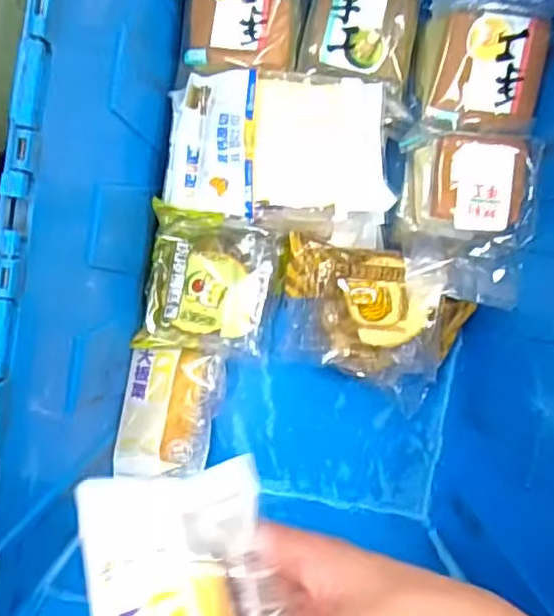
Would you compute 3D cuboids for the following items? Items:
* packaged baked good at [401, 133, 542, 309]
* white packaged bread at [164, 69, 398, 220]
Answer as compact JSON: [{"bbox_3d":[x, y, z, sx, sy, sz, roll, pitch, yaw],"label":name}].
[{"bbox_3d":[0.165,-0.080,0.578,0.101,0.066,0.143,6,96,1],"label":"packaged baked good"},{"bbox_3d":[0.000,-0.140,0.568,0.187,0.045,0.114,3,96,1],"label":"white packaged bread"}]

